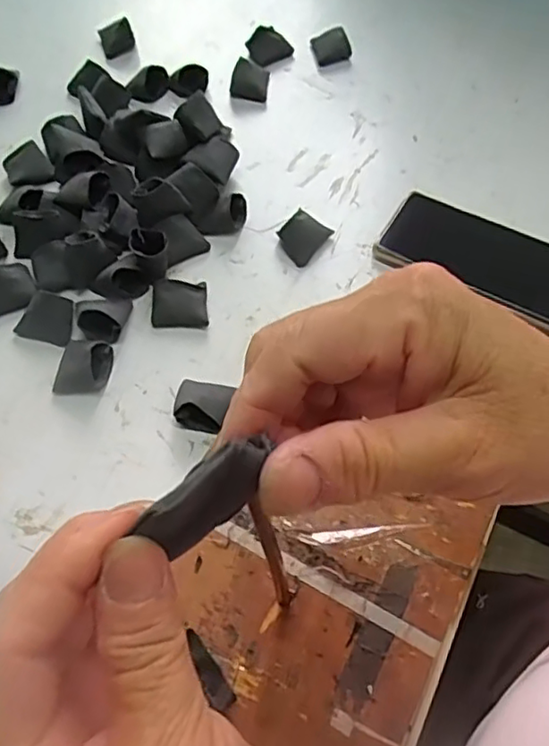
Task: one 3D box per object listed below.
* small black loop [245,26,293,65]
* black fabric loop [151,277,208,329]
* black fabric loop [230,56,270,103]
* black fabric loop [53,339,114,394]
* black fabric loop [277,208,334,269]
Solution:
[{"bbox_3d":[-0.005,-0.324,0.610,0.042,0.020,0.035,-19,61,-9],"label":"small black loop"},{"bbox_3d":[-0.071,-0.053,0.467,0.043,0.017,0.034,4,60,4],"label":"black fabric loop"},{"bbox_3d":[-0.024,-0.279,0.586,0.034,0.022,0.037,4,61,4],"label":"black fabric loop"},{"bbox_3d":[-0.137,-0.007,0.439,0.037,0.023,0.041,6,61,6],"label":"black fabric loop"},{"bbox_3d":[0.024,-0.111,0.494,0.031,0.021,0.042,36,68,20],"label":"black fabric loop"}]

